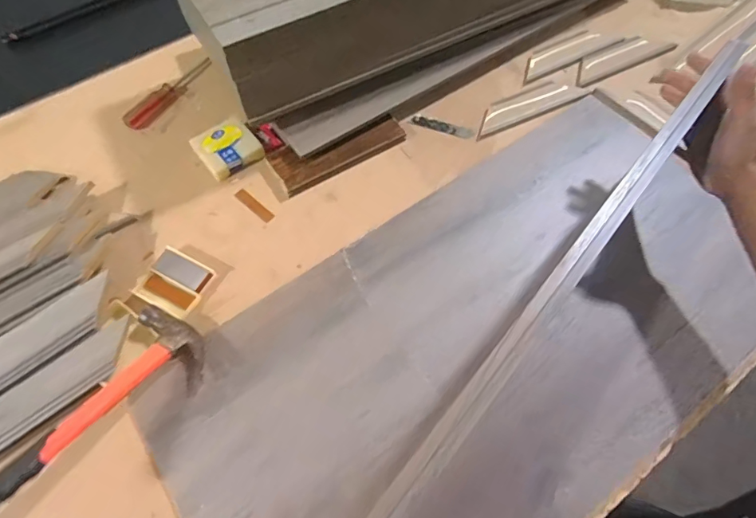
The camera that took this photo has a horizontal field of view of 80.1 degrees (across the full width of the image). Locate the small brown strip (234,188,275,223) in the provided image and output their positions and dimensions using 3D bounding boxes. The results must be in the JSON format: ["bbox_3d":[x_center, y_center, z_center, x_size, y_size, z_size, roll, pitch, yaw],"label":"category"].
[{"bbox_3d":[-0.161,-0.070,0.584,0.063,0.005,0.015,38,70,16],"label":"small brown strip"}]

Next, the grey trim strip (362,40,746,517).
[{"bbox_3d":[0.112,0.036,0.309,0.020,0.020,0.625,38,70,16],"label":"grey trim strip"}]

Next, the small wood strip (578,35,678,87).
[{"bbox_3d":[0.383,-0.320,0.713,0.179,0.010,0.047,-25,68,-11],"label":"small wood strip"}]

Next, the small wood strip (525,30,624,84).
[{"bbox_3d":[0.299,-0.325,0.708,0.184,0.011,0.046,-28,68,-12],"label":"small wood strip"}]

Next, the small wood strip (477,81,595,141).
[{"bbox_3d":[0.223,-0.227,0.659,0.193,0.007,0.049,-25,68,-11],"label":"small wood strip"}]

